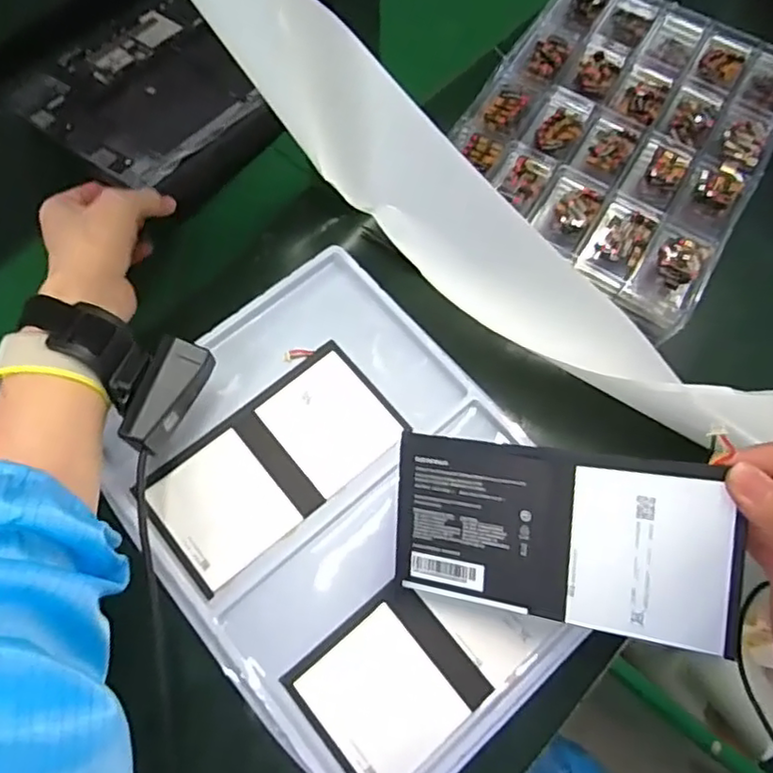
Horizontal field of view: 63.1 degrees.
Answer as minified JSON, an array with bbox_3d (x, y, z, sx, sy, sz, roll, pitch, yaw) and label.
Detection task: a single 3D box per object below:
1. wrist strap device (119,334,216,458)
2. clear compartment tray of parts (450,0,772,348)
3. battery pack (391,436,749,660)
[{"bbox_3d":[-0.133,0.005,0.379,0.027,0.022,0.069,21,70,9],"label":"wrist strap device"},{"bbox_3d":[0.175,-0.193,0.469,0.204,0.025,0.259,30,73,12],"label":"clear compartment tray of parts"},{"bbox_3d":[0.086,0.077,0.326,0.169,0.008,0.090,4,97,25],"label":"battery pack"}]

